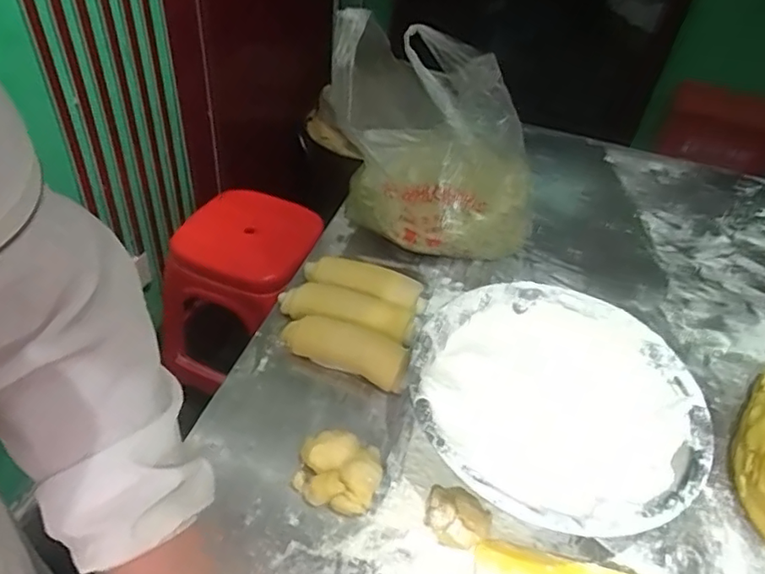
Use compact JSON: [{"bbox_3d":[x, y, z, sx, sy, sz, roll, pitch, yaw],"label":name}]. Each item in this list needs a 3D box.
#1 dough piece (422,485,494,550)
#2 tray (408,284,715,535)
[{"bbox_3d":[0.069,0.209,0.531,0.059,0.029,0.047,14,45,7],"label":"dough piece"},{"bbox_3d":[0.168,0.125,0.594,0.273,0.083,0.268,-6,46,-13],"label":"tray"}]

